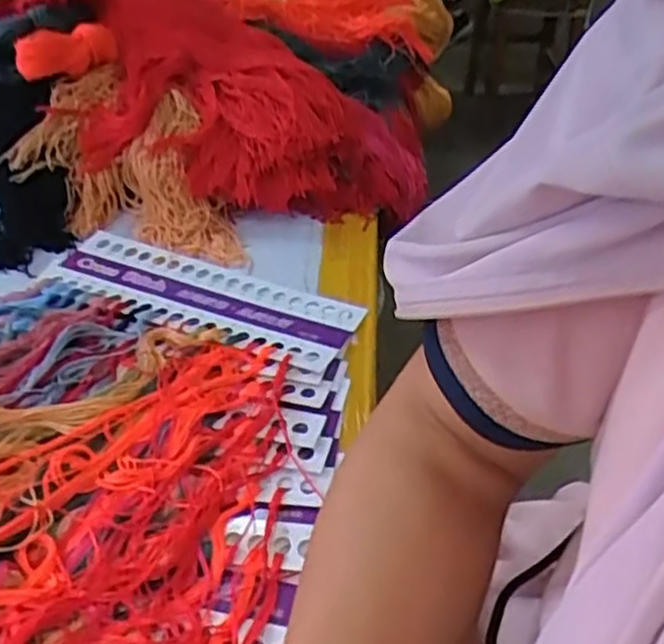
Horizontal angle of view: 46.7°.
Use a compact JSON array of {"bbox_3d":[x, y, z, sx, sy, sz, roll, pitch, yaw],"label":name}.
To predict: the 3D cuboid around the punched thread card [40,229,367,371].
[{"bbox_3d":[-0.100,-0.023,0.572,0.243,0.005,0.074,17,39,21],"label":"punched thread card"}]

